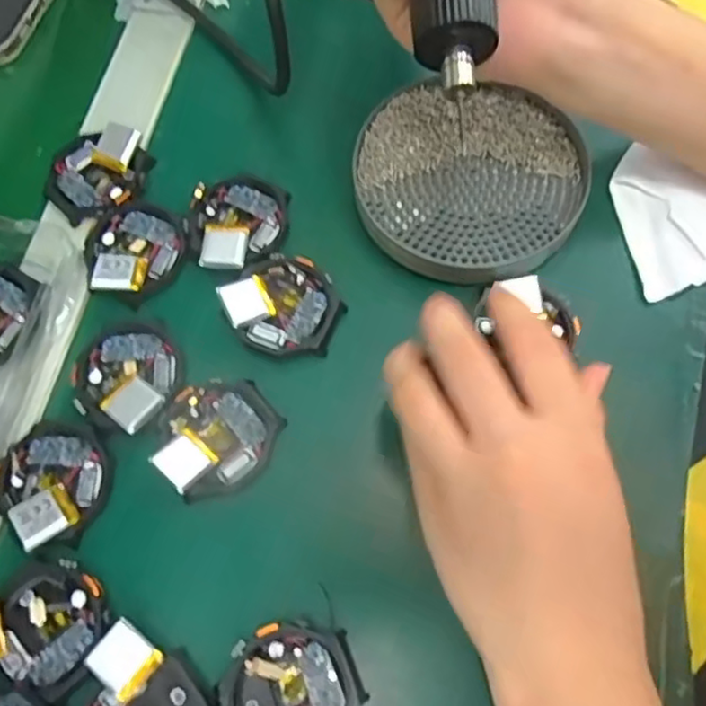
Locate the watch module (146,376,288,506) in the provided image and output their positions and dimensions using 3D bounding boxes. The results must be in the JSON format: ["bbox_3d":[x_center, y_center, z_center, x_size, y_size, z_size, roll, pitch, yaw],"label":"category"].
[{"bbox_3d":[-0.059,0.034,0.286,0.052,0.010,0.049,-36,72,-11],"label":"watch module"}]

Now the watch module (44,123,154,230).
[{"bbox_3d":[-0.130,-0.094,0.337,0.053,0.010,0.048,-29,71,-9],"label":"watch module"}]

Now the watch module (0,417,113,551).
[{"bbox_3d":[-0.128,0.052,0.281,0.048,0.011,0.048,32,74,13],"label":"watch module"}]

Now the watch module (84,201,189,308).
[{"bbox_3d":[-0.106,-0.052,0.320,0.048,0.010,0.050,-23,70,-7],"label":"watch module"}]

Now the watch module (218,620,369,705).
[{"bbox_3d":[-0.023,0.129,0.250,0.052,0.016,0.050,-24,70,-7],"label":"watch module"}]

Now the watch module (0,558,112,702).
[{"bbox_3d":[-0.126,0.110,0.260,0.055,0.009,0.048,-40,73,-12],"label":"watch module"}]

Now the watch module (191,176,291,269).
[{"bbox_3d":[-0.054,-0.065,0.324,0.047,0.009,0.053,-13,69,-3],"label":"watch module"}]

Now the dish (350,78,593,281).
[{"bbox_3d":[0.058,-0.087,0.328,0.112,0.013,0.104,-1,69,2],"label":"dish"}]

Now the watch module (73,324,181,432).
[{"bbox_3d":[-0.102,0.010,0.299,0.045,0.010,0.048,14,70,7],"label":"watch module"}]

